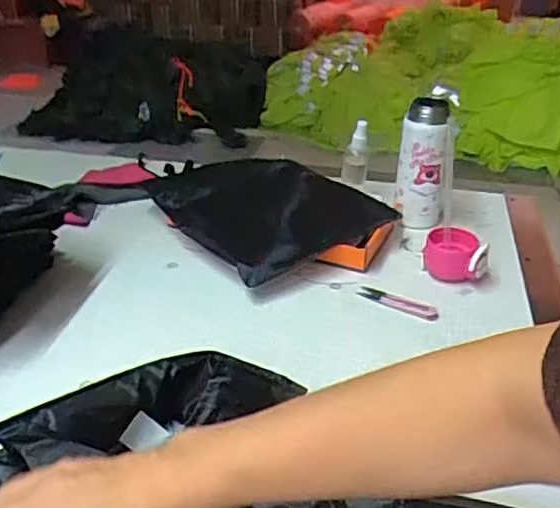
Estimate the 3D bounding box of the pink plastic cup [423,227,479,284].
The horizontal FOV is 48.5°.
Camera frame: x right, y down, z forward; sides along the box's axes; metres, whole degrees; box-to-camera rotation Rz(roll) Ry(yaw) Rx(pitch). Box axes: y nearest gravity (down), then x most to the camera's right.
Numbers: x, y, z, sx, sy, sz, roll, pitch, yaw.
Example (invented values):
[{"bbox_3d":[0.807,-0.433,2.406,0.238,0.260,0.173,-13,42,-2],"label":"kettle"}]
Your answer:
[{"bbox_3d":[0.227,0.004,0.823,0.073,0.056,0.058,12,32,17],"label":"pink plastic cup"}]

